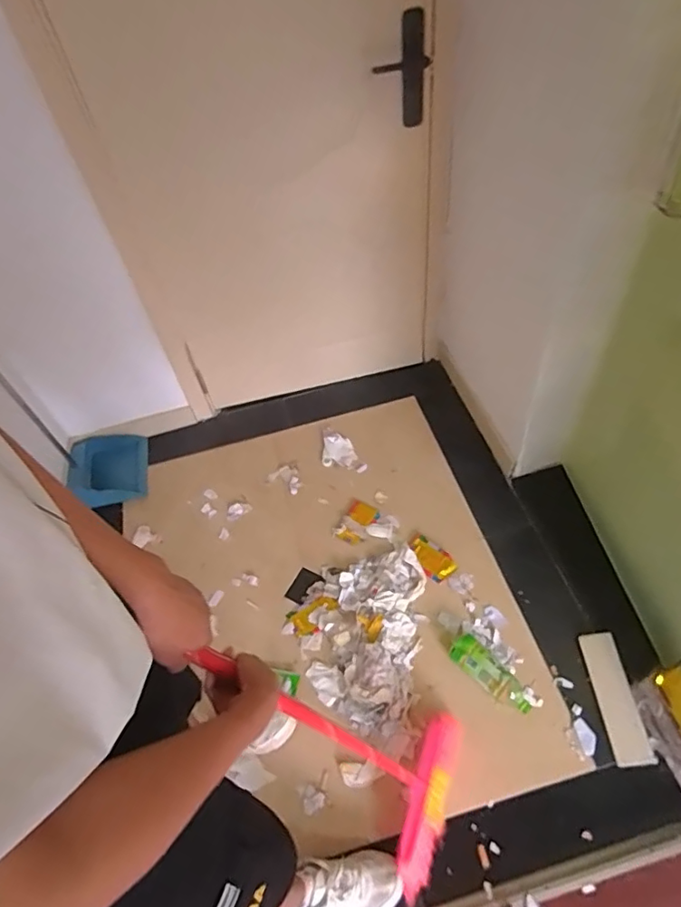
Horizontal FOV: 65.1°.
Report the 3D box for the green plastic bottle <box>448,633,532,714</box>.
[{"bbox_3d":[0.337,0.498,1.202,0.074,0.052,0.201,-39,58,-22],"label":"green plastic bottle"}]

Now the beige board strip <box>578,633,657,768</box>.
[{"bbox_3d":[0.589,0.525,1.153,0.074,0.012,0.261,-14,54,11],"label":"beige board strip"}]

